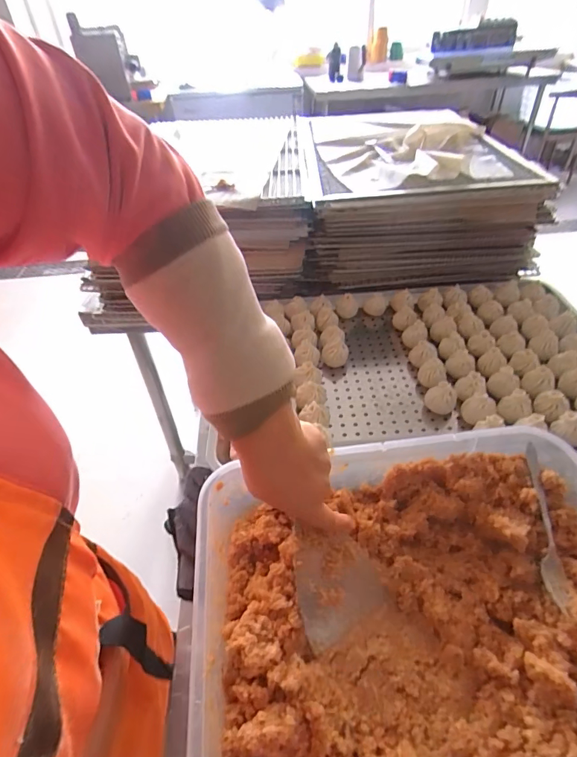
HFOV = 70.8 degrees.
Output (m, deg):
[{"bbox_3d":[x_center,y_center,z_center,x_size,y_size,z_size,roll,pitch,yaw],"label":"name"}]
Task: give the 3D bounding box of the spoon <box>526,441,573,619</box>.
[{"bbox_3d":[0.249,0.137,0.392,0.023,0.029,0.158,7,43,12],"label":"spoon"}]

